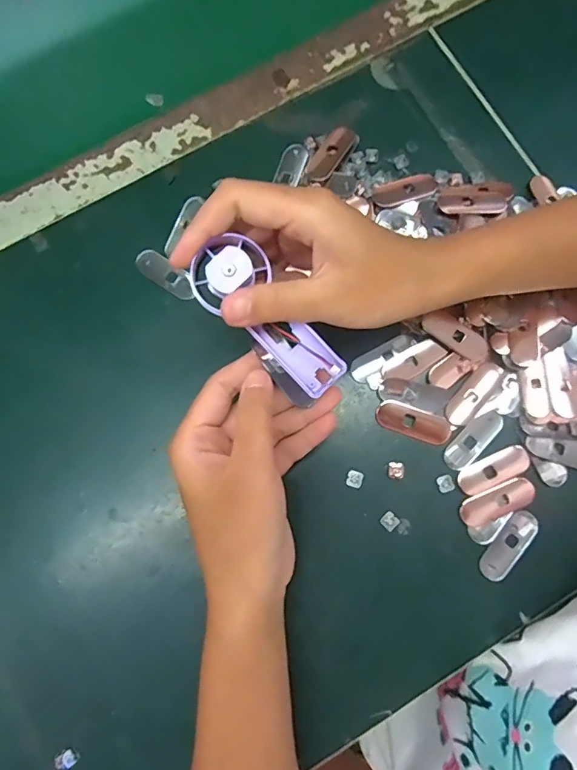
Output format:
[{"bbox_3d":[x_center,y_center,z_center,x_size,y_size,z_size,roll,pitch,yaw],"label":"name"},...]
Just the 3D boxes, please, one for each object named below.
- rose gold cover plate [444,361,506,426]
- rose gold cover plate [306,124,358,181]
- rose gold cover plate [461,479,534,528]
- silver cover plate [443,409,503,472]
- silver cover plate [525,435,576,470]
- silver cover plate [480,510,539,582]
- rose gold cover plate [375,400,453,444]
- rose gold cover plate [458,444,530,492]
[{"bbox_3d":[0.126,0.005,0.322,0.019,0.004,0.050,44,83,7],"label":"rose gold cover plate"},{"bbox_3d":[0.031,-0.170,0.349,0.019,0.012,0.046,37,82,6],"label":"rose gold cover plate"},{"bbox_3d":[0.137,0.077,0.312,0.049,0.004,0.019,-21,81,-3],"label":"rose gold cover plate"},{"bbox_3d":[0.125,0.036,0.320,0.020,0.005,0.048,44,83,7],"label":"silver cover plate"},{"bbox_3d":[0.183,0.044,0.316,0.049,0.004,0.019,17,81,3],"label":"silver cover plate"},{"bbox_3d":[0.143,0.104,0.307,0.019,0.004,0.049,38,82,7],"label":"silver cover plate"},{"bbox_3d":[0.084,0.025,0.320,0.050,0.004,0.019,20,81,4],"label":"rose gold cover plate"},{"bbox_3d":[0.137,0.056,0.315,0.050,0.004,0.017,-24,81,-4],"label":"rose gold cover plate"}]

